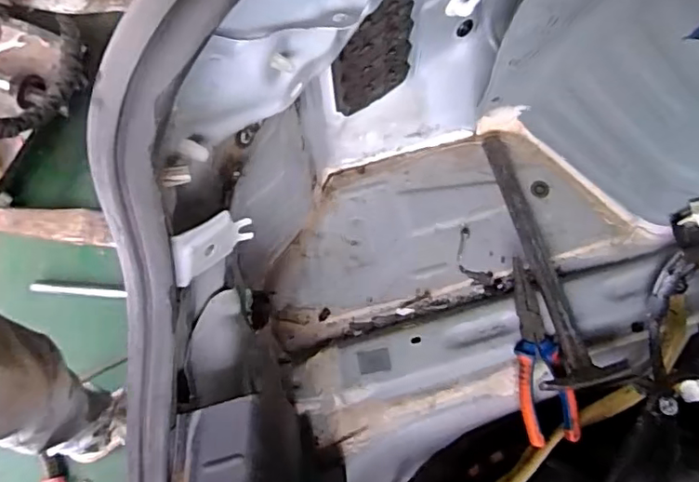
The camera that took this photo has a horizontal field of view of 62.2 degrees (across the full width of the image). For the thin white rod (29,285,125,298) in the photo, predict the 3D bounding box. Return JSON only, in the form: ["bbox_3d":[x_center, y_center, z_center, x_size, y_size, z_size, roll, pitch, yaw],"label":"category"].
[{"bbox_3d":[-0.550,0.101,1.174,0.202,0.012,0.017,4,71,4],"label":"thin white rod"}]

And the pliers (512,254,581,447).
[{"bbox_3d":[0.208,0.117,0.632,0.055,0.028,0.193,-6,71,1],"label":"pliers"}]

